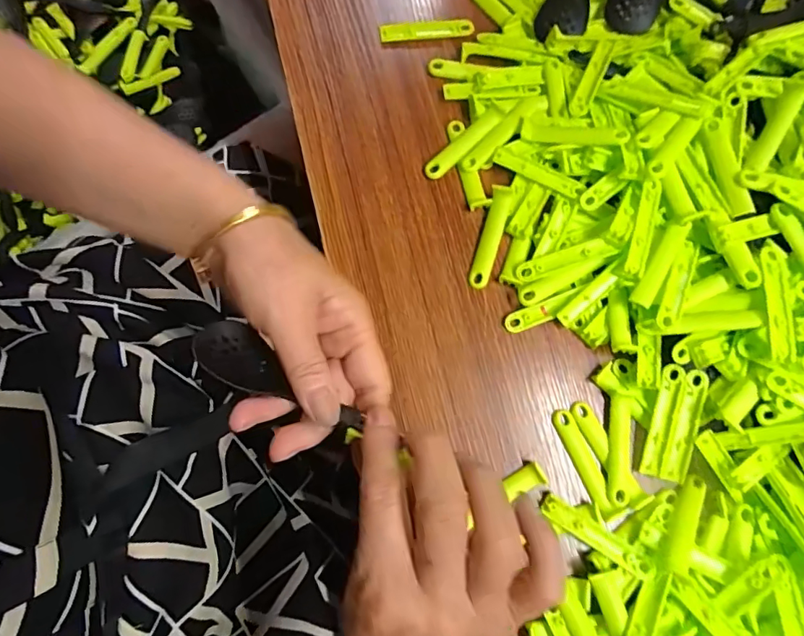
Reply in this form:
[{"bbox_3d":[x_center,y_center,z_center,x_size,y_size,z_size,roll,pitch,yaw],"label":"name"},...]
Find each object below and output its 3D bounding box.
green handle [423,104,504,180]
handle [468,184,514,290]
[{"bbox_3d":[0.049,-0.136,0.382,0.077,0.006,0.017,-41,82,-9],"label":"green handle"},{"bbox_3d":[0.065,-0.060,0.363,0.015,0.012,0.076,15,78,2],"label":"handle"}]

